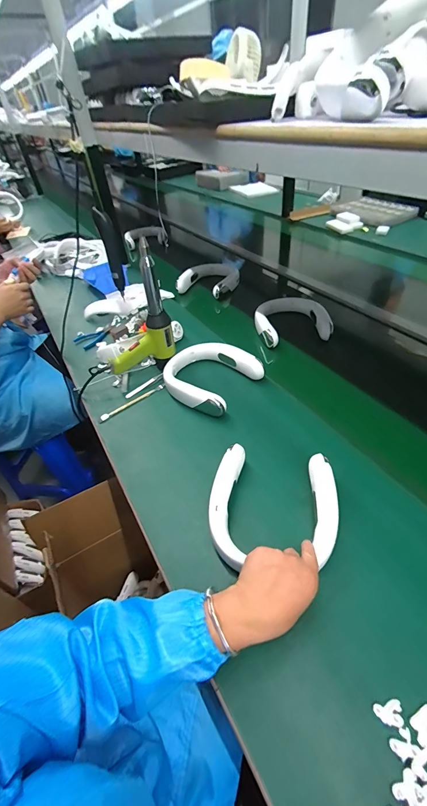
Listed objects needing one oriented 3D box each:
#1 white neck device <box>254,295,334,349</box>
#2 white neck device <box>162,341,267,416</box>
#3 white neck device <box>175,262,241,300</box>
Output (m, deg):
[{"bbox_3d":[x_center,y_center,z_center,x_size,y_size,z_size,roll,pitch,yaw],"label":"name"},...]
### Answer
[{"bbox_3d":[0.210,-0.232,0.911,0.183,0.055,0.199,-10,44,-1],"label":"white neck device"},{"bbox_3d":[-0.011,-0.061,0.748,0.197,0.059,0.186,27,54,31],"label":"white neck device"},{"bbox_3d":[0.000,-0.446,1.147,0.181,0.052,0.222,16,49,24],"label":"white neck device"}]

